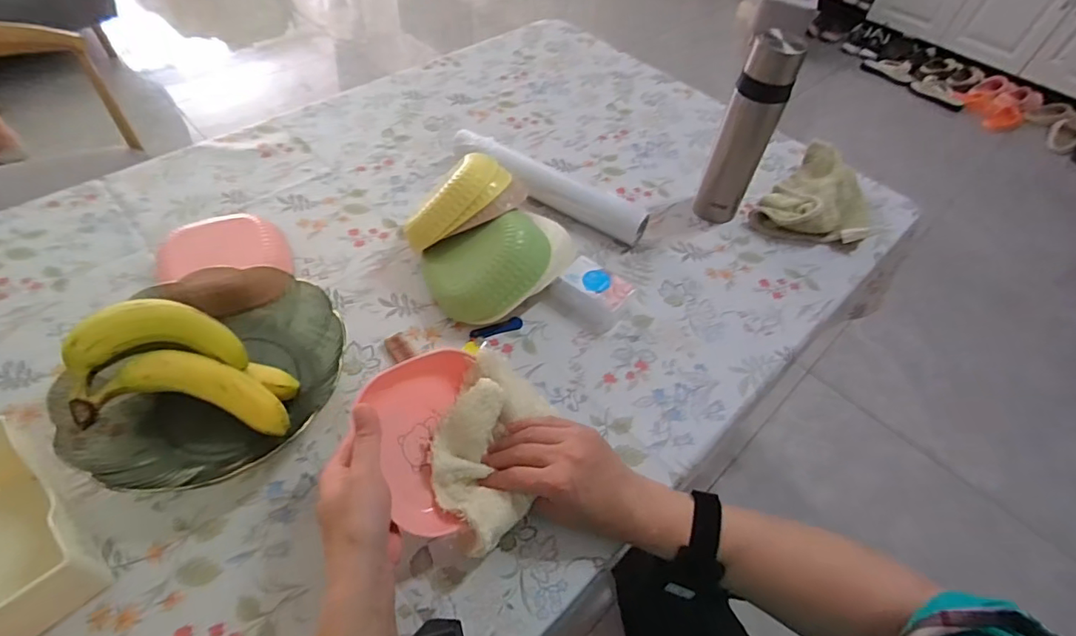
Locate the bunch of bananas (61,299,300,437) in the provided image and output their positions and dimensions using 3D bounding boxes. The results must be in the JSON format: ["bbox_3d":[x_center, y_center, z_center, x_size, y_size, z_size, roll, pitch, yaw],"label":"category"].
[{"bbox_3d":[-0.314,0.053,0.474,0.182,0.061,0.110,21,50,-14],"label":"bunch of bananas"}]

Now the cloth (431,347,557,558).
[{"bbox_3d":[-0.042,0.110,0.457,0.086,0.055,0.165,14,52,6],"label":"cloth"}]

